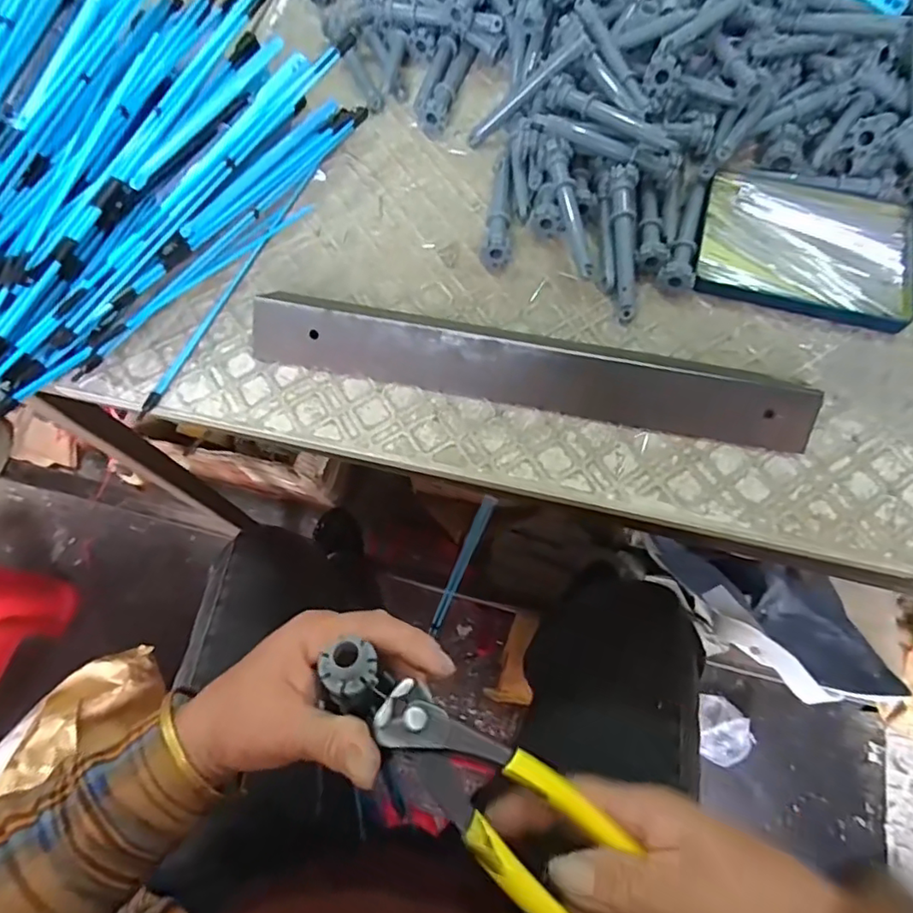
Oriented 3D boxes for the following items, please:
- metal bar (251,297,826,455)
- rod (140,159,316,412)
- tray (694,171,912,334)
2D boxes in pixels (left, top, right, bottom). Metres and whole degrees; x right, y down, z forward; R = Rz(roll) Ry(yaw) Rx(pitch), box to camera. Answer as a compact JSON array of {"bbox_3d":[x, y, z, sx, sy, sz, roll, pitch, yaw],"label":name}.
[{"bbox_3d":[0.039,-0.056,0.317,0.308,0.029,0.048,11,70,5],"label":"metal bar"},{"bbox_3d":[-0.141,-0.110,0.352,0.008,0.006,0.197,22,71,9],"label":"rod"},{"bbox_3d":[0.223,-0.137,0.358,0.124,0.013,0.104,14,70,6],"label":"tray"}]

